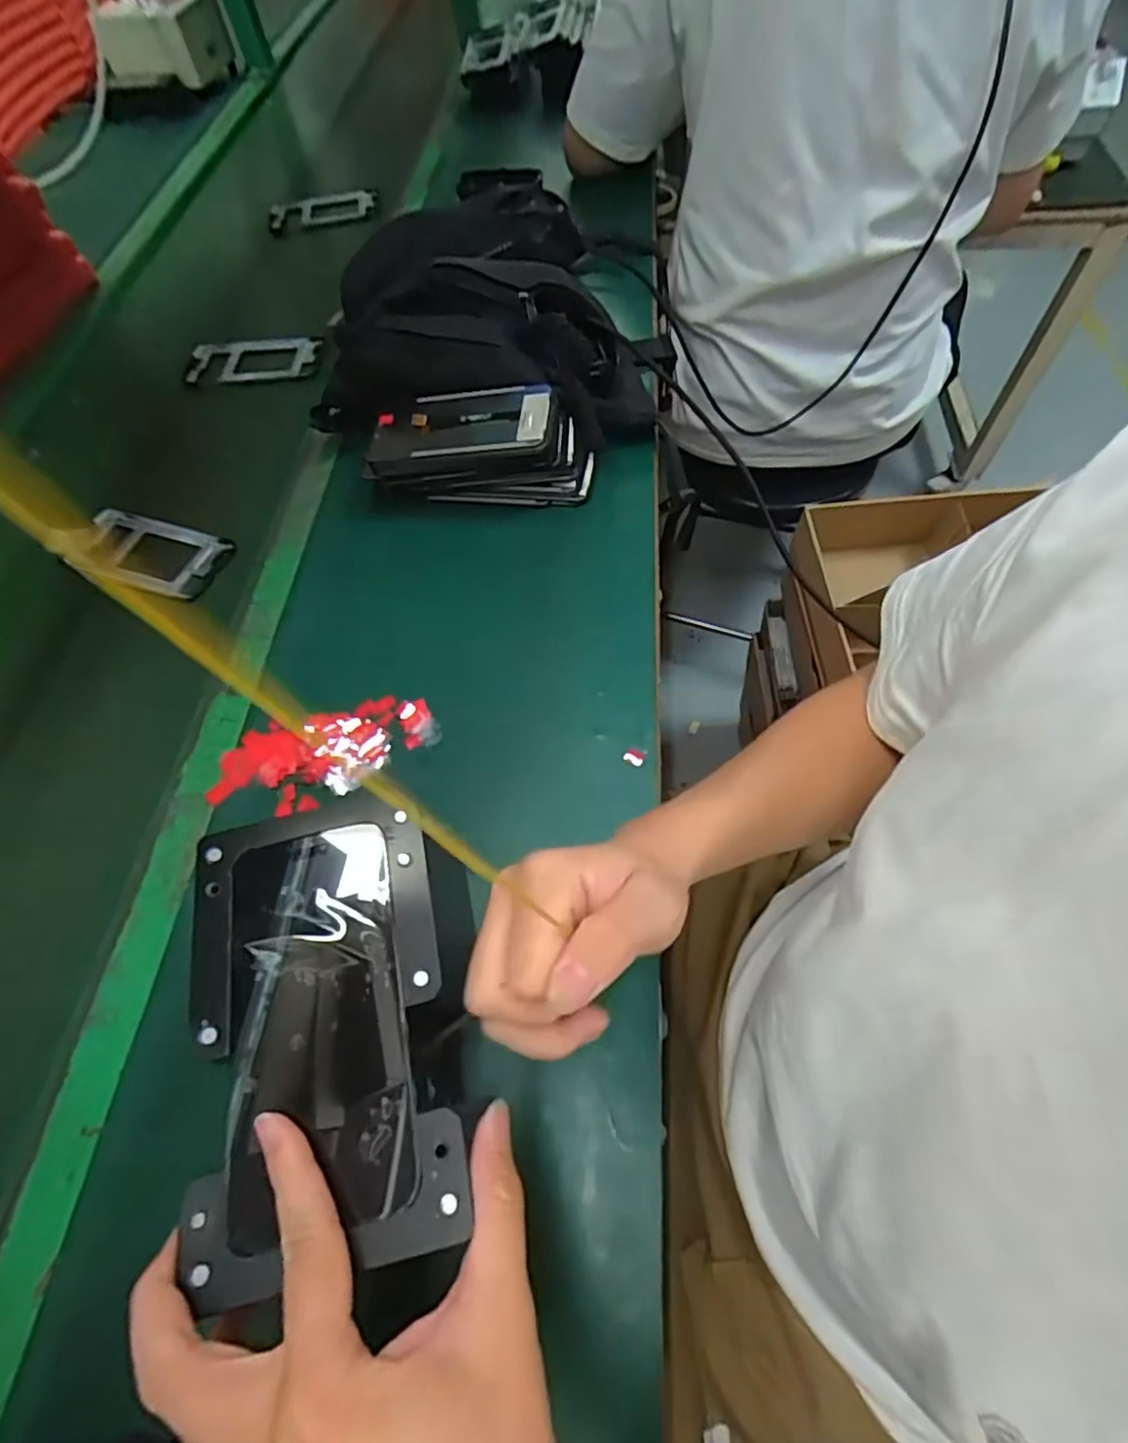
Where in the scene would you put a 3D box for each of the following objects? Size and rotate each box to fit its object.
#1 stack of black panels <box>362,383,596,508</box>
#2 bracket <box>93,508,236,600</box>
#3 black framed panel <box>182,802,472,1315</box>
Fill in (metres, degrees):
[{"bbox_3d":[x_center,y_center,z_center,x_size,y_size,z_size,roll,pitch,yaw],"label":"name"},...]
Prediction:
[{"bbox_3d":[-0.071,-0.236,0.543,0.183,0.070,0.077,-3,61,2],"label":"stack of black panels"},{"bbox_3d":[-0.383,-0.155,0.580,0.148,0.022,0.076,16,63,12],"label":"bracket"},{"bbox_3d":[-0.107,0.126,0.275,0.106,0.006,0.181,-14,61,-4],"label":"black framed panel"}]

